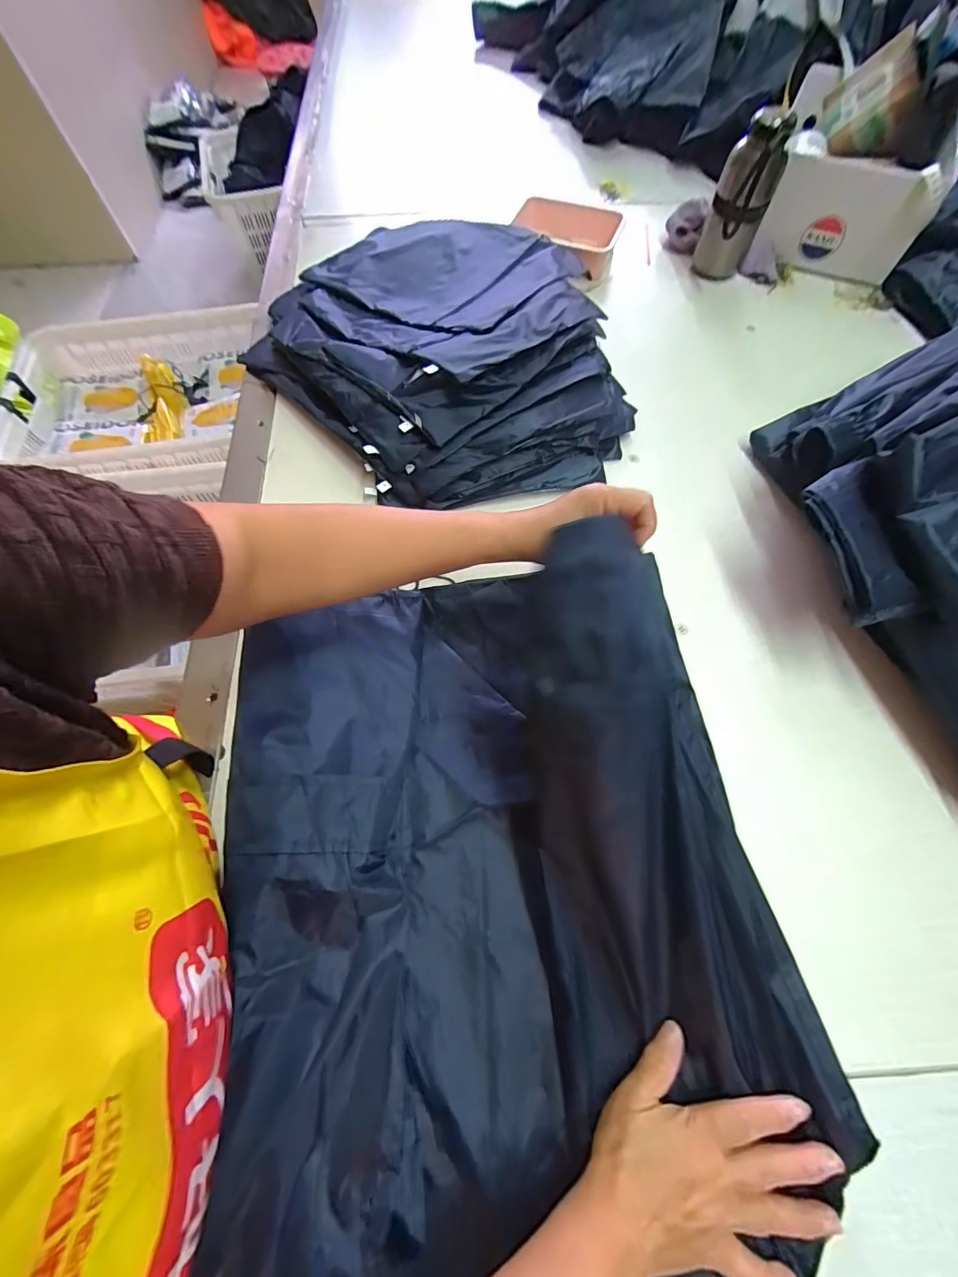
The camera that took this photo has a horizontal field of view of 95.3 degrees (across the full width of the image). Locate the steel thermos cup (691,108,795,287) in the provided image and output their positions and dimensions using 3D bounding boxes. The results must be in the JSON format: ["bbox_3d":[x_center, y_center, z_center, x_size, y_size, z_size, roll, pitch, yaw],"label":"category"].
[{"bbox_3d":[0.381,-0.635,0.642,0.078,0.165,0.093,21,69,10],"label":"steel thermos cup"}]

